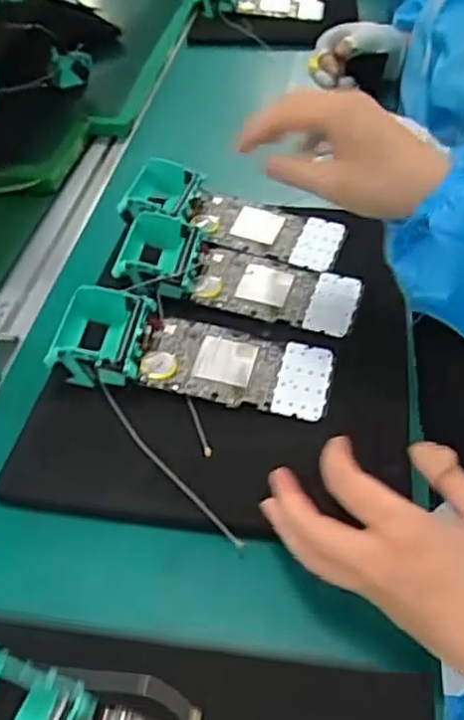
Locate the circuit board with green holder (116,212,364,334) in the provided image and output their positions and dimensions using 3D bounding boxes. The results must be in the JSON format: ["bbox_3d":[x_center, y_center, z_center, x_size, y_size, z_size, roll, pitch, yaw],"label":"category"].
[{"bbox_3d":[0.003,-0.072,0.522,0.190,0.030,0.076,9,46,10],"label":"circuit board with green holder"}]

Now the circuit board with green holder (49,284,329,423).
[{"bbox_3d":[-0.029,-0.008,0.461,0.193,0.033,0.068,4,40,10],"label":"circuit board with green holder"}]

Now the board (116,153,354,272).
[{"bbox_3d":[-0.004,-0.130,0.582,0.196,0.032,0.075,12,42,18],"label":"board"}]

